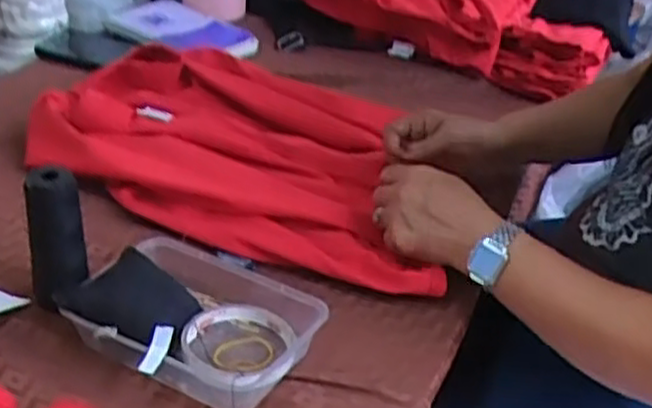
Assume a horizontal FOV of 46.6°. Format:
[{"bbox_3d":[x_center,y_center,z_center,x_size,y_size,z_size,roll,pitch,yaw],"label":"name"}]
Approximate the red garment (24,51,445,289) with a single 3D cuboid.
[{"bbox_3d":[-0.085,-0.068,0.797,0.422,0.080,0.323,10,33,9],"label":"red garment"}]

